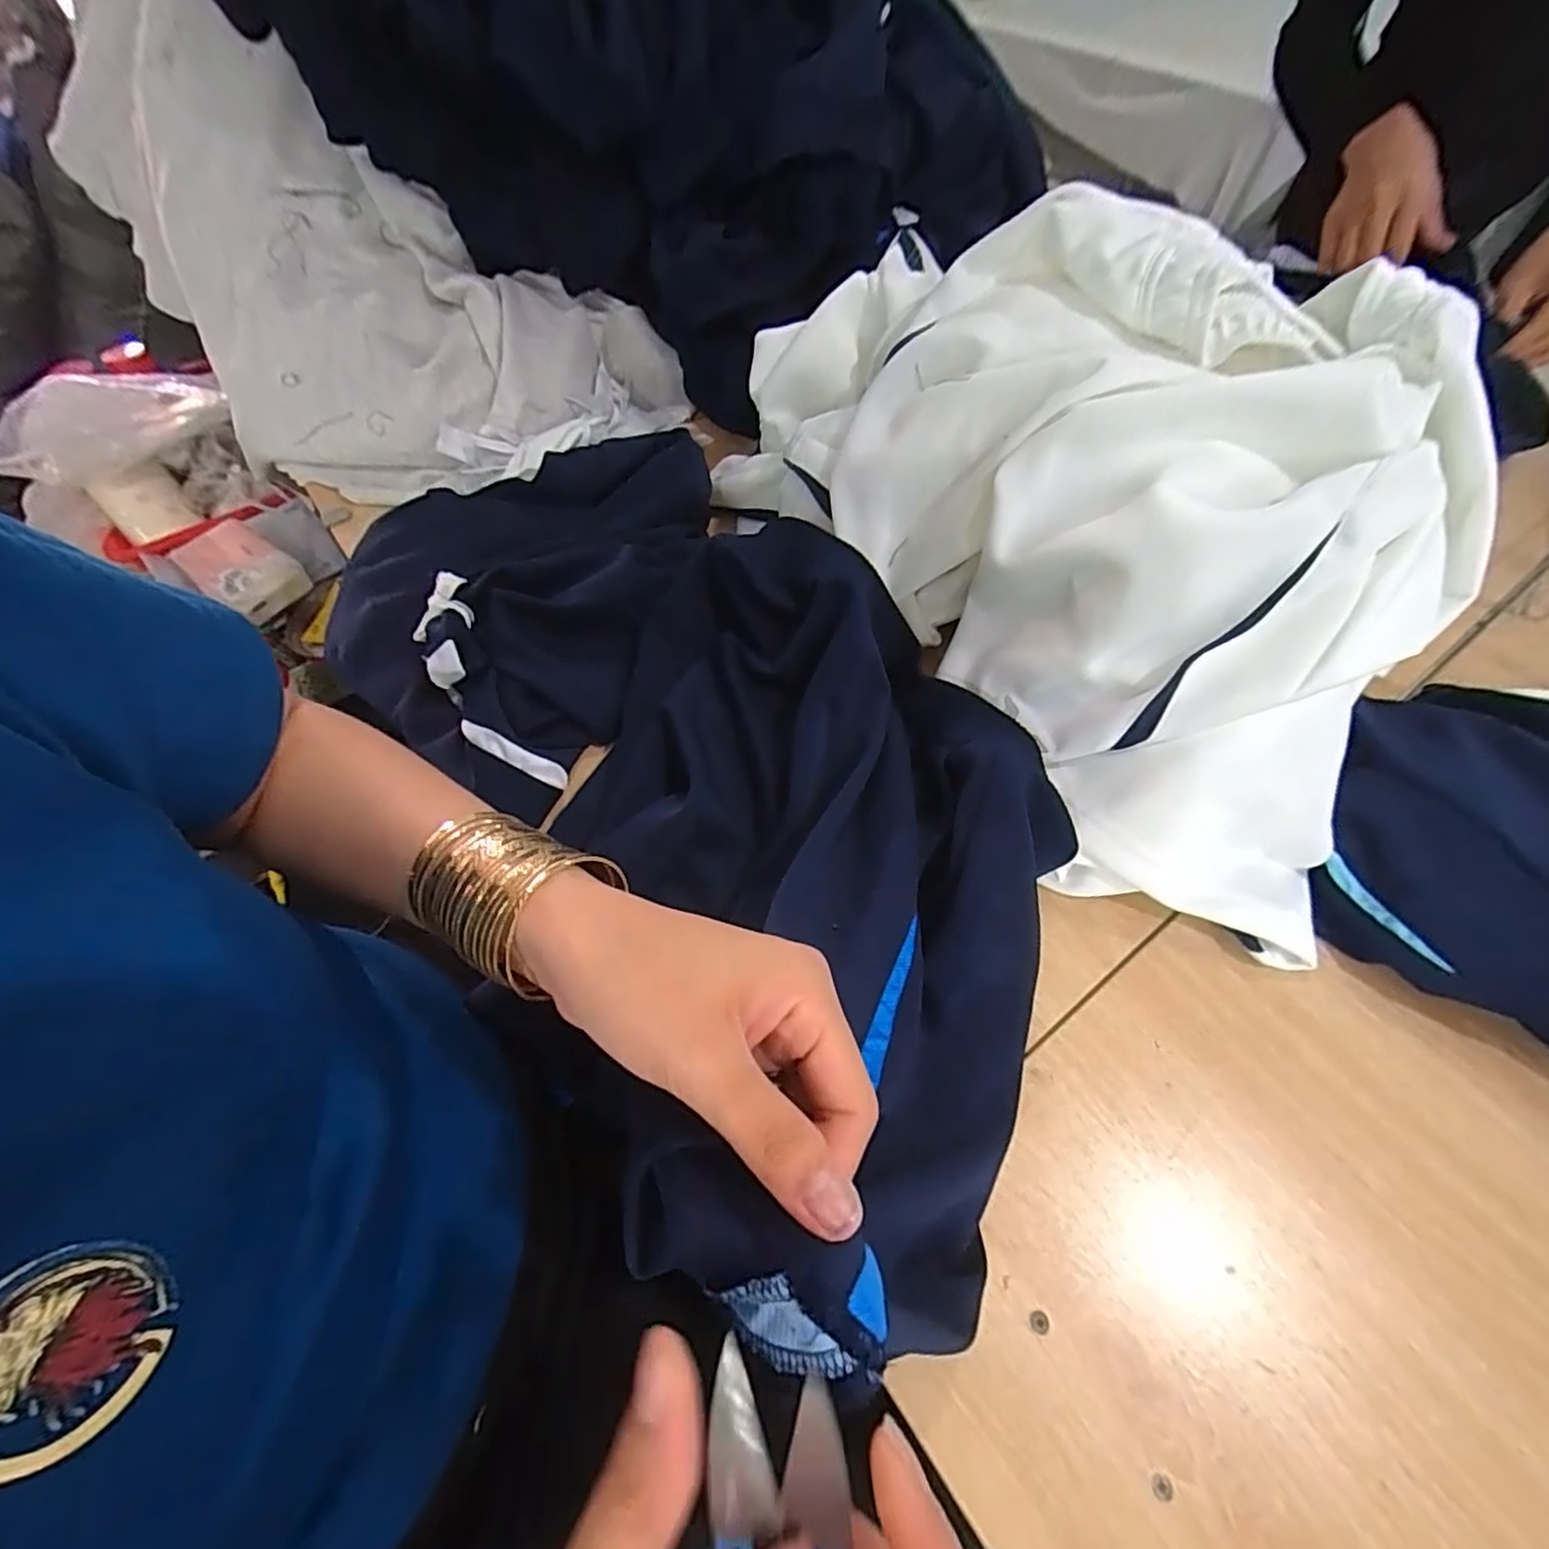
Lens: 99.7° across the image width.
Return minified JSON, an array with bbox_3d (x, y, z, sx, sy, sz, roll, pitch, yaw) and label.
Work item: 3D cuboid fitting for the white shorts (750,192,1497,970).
[{"bbox_3d":[0.217,-0.178,0.439,0.293,0.215,0.544,-24,61,-15],"label":"white shorts"}]

